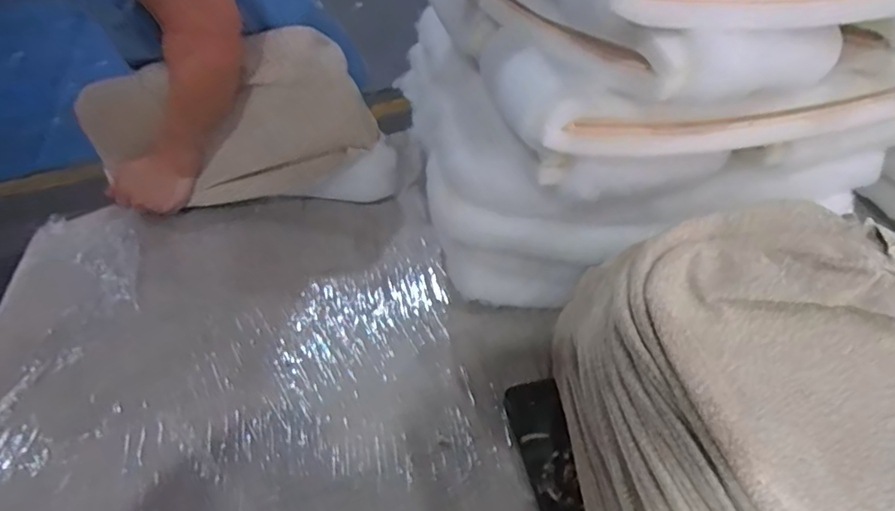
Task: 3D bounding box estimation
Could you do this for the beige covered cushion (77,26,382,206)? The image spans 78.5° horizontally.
[{"bbox_3d":[-0.290,-0.185,0.809,0.380,0.235,0.078,-2,46,5],"label":"beige covered cushion"}]

